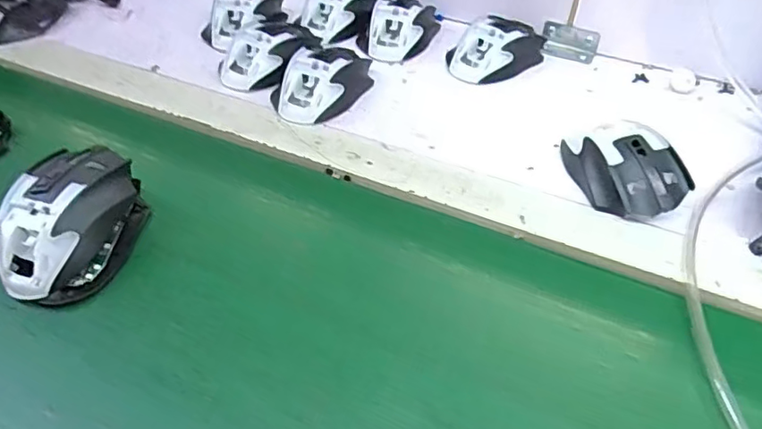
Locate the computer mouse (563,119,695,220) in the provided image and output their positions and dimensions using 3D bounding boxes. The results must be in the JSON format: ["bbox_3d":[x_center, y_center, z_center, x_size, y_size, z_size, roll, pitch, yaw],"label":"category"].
[{"bbox_3d":[0.190,-0.042,0.461,0.068,0.038,0.110,-15,48,-15],"label":"computer mouse"}]

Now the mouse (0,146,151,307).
[{"bbox_3d":[-0.214,0.003,0.400,0.069,0.051,0.109,10,47,10],"label":"mouse"}]

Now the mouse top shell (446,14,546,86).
[{"bbox_3d":[0.123,-0.176,0.598,0.114,0.036,0.070,-33,55,-28],"label":"mouse top shell"}]

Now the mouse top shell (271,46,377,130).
[{"bbox_3d":[-0.055,-0.129,0.547,0.065,0.034,0.108,29,52,25],"label":"mouse top shell"}]

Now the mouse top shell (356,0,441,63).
[{"bbox_3d":[0.017,-0.203,0.623,0.072,0.034,0.094,18,48,16],"label":"mouse top shell"}]

